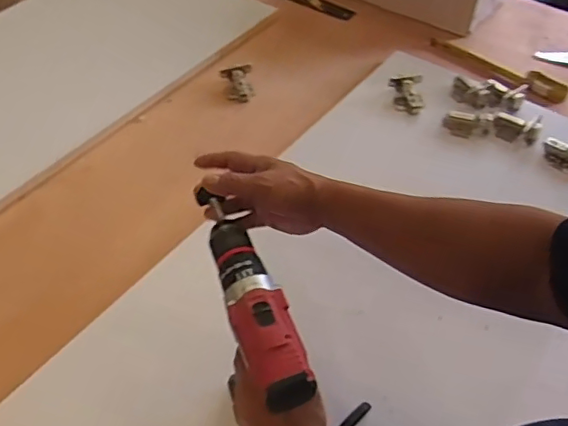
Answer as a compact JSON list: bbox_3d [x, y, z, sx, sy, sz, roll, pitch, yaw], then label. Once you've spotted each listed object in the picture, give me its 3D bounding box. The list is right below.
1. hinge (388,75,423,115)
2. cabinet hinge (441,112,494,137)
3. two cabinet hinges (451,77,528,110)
[{"bbox_3d":[0.216,-0.210,1.038,0.056,0.029,0.072,2,50,3],"label":"hinge"},{"bbox_3d":[0.308,-0.151,0.988,0.077,0.035,0.029,9,50,9],"label":"cabinet hinge"},{"bbox_3d":[0.358,-0.214,1.027,0.120,0.038,0.048,11,51,11],"label":"two cabinet hinges"}]

